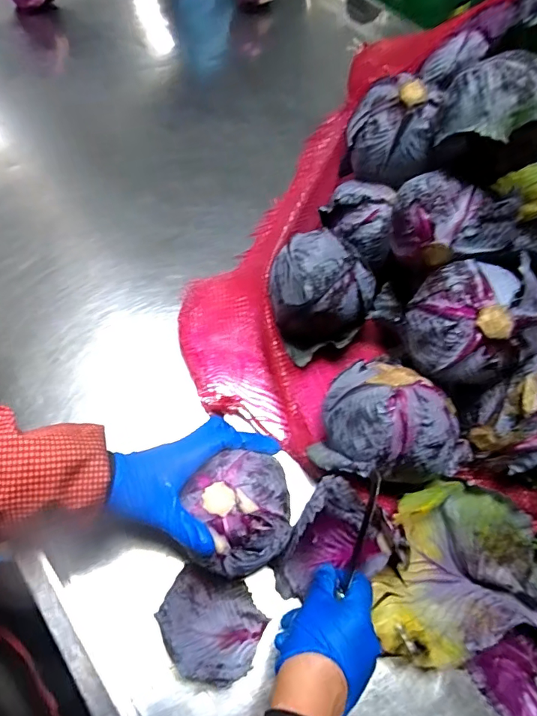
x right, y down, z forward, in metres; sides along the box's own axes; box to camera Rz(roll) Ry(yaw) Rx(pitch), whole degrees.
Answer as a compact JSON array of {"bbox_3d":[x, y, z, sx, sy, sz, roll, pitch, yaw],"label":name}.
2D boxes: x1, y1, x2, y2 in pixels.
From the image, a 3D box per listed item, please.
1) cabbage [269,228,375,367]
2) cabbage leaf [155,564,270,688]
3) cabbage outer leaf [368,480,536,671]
[{"bbox_3d":[0.055,-0.064,0.529,0.114,0.118,0.108,2,60,-4],"label":"cabbage"},{"bbox_3d":[-0.054,0.244,0.414,0.094,0.029,0.080,25,63,11],"label":"cabbage leaf"},{"bbox_3d":[0.178,0.198,0.428,0.178,0.066,0.150,-5,60,-8],"label":"cabbage outer leaf"}]

